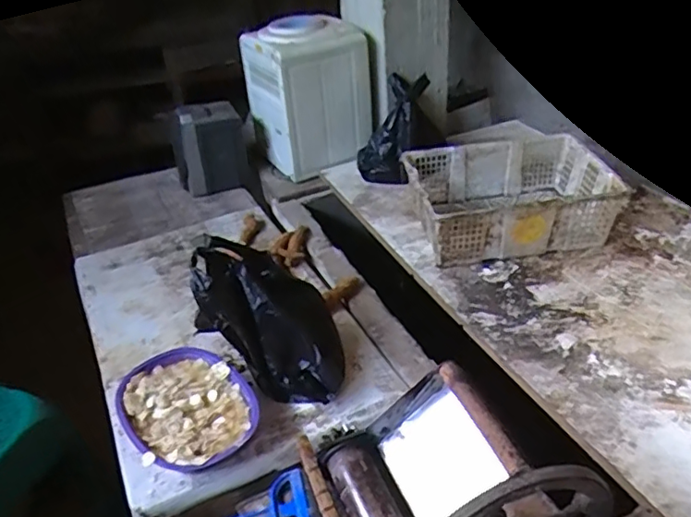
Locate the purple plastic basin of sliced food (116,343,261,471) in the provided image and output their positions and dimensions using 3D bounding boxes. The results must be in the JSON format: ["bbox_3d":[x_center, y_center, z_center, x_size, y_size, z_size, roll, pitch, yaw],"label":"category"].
[{"bbox_3d":[-0.297,0.278,1.113,0.215,0.060,0.292,-29,42,-29],"label":"purple plastic basin of sliced food"}]

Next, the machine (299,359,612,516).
[{"bbox_3d":[0.120,0.282,0.704,0.295,0.254,0.238,-13,36,-11],"label":"machine"}]

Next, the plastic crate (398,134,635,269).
[{"bbox_3d":[0.413,-0.163,1.533,0.469,0.151,0.356,-9,36,-6],"label":"plastic crate"}]

